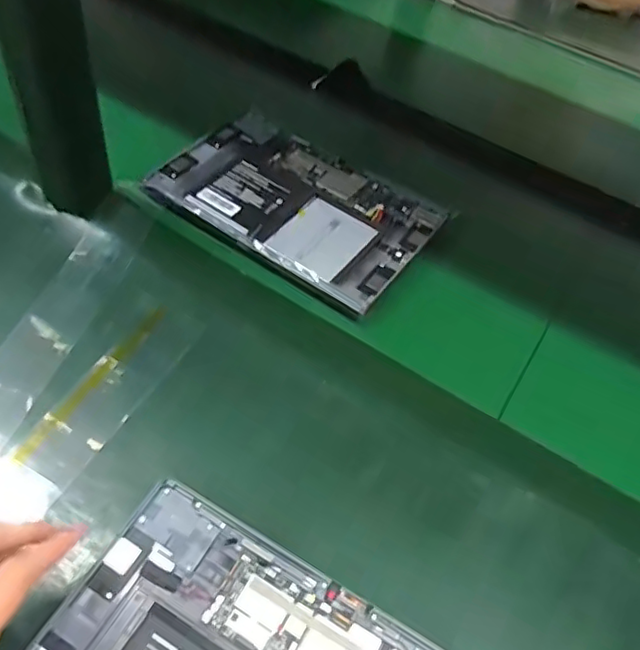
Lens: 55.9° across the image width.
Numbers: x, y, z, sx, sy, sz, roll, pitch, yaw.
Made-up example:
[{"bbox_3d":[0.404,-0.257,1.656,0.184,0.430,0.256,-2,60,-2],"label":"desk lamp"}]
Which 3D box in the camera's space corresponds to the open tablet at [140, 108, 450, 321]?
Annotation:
[{"bbox_3d":[-0.022,-0.118,0.575,0.245,0.011,0.164,29,57,16],"label":"open tablet"}]

